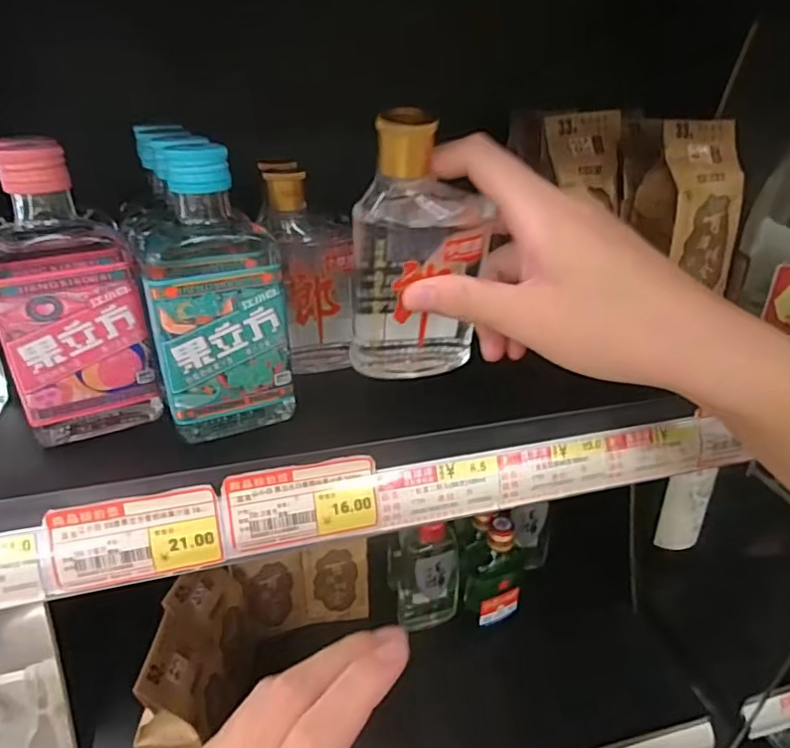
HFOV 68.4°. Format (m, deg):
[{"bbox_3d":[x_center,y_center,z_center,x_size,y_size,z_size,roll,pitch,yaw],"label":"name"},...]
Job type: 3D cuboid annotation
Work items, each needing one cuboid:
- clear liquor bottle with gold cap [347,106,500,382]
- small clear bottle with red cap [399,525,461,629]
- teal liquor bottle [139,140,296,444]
[{"bbox_3d":[0.011,-0.054,0.284,0.065,0.138,0.033,-10,40,-11],"label":"clear liquor bottle with gold cap"},{"bbox_3d":[0.039,0.213,0.612,0.069,0.144,0.027,-7,30,-12],"label":"small clear bottle with red cap"},{"bbox_3d":[-0.093,-0.037,0.306,0.068,0.147,0.034,-14,32,-24],"label":"teal liquor bottle"}]

